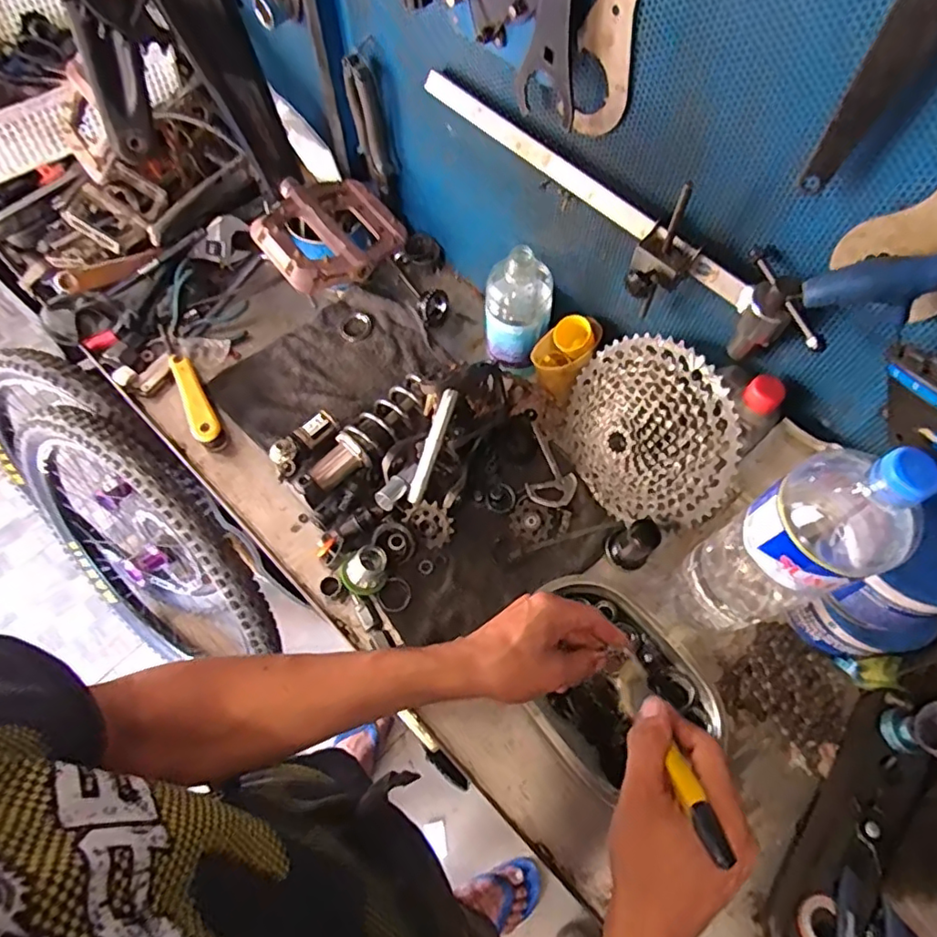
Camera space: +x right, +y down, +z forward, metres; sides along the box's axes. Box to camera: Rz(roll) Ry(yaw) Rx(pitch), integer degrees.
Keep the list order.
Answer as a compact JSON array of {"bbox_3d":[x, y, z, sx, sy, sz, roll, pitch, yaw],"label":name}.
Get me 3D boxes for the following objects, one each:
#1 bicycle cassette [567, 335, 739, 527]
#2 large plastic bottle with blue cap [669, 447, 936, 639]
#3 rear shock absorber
[{"bbox_3d":[0.164,-0.033,0.586,0.048,0.195,0.190,-13,98,-38],"label":"bicycle cassette"},{"bbox_3d":[0.261,0.068,0.481,0.093,0.315,0.087,-14,65,-7],"label":"large plastic bottle with blue cap"},{"bbox_3d":[-0.116,-0.033,0.666,0.053,0.049,0.188,40,70,18],"label":"rear shock absorber"}]

